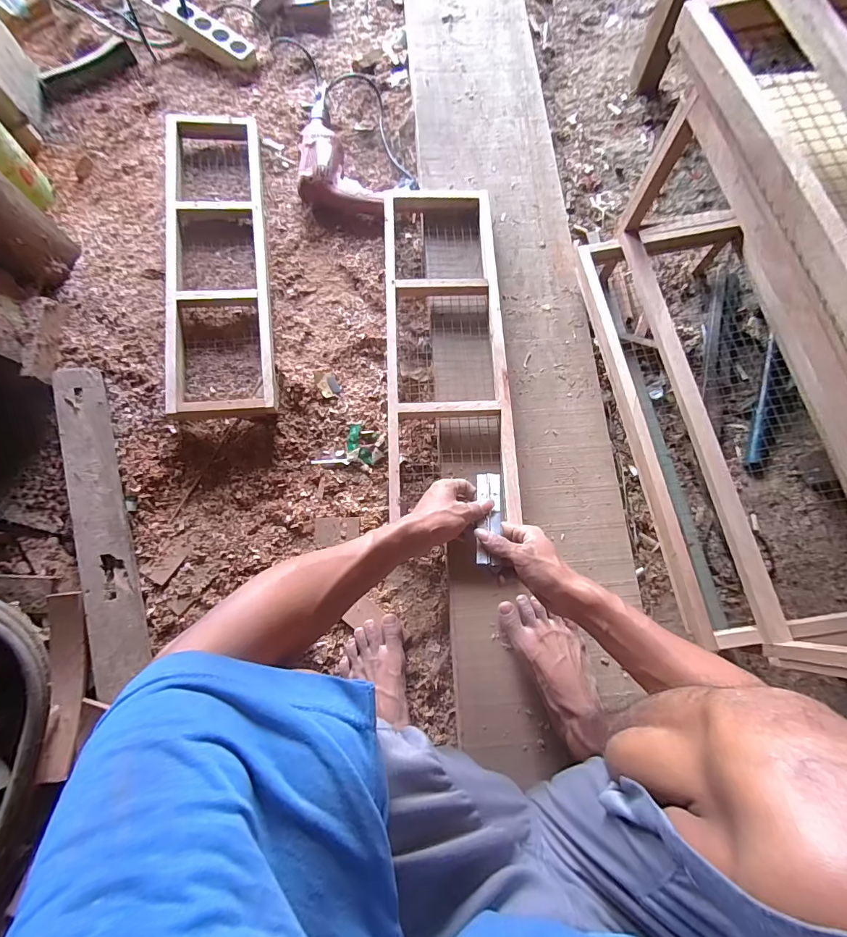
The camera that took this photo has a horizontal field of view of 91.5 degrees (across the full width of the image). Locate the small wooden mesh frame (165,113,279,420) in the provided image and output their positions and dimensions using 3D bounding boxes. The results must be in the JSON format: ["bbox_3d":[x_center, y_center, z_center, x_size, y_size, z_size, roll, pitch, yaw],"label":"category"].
[{"bbox_3d":[-0.375,-0.389,0.757,0.170,0.052,0.647,-9,74,-4],"label":"small wooden mesh frame"}]

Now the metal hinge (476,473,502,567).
[{"bbox_3d":[0.080,0.058,0.506,0.030,0.009,0.121,7,58,0],"label":"metal hinge"}]

